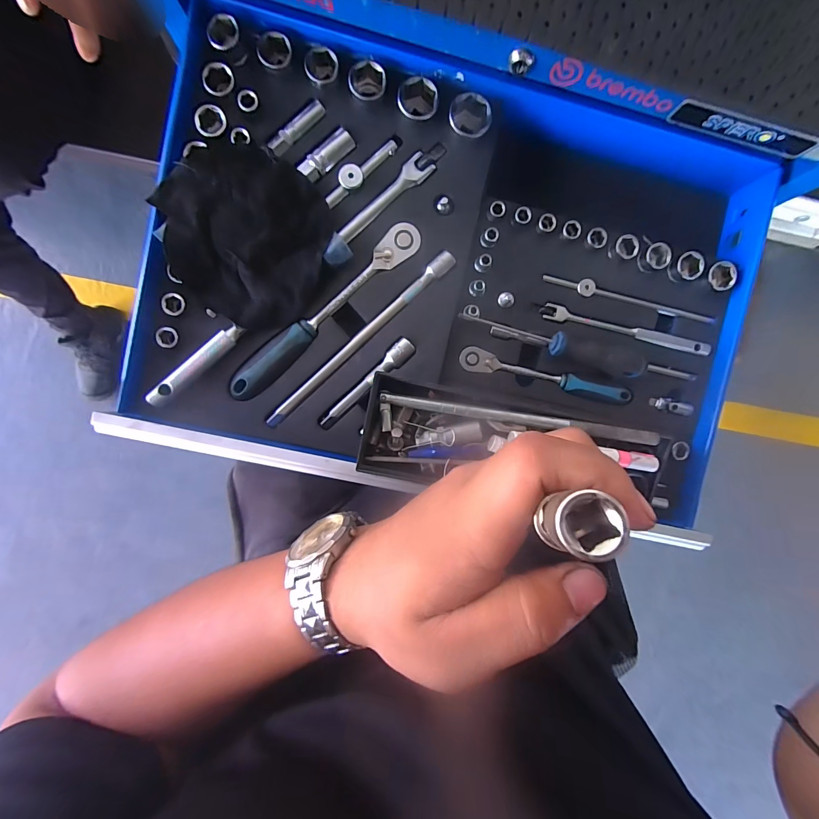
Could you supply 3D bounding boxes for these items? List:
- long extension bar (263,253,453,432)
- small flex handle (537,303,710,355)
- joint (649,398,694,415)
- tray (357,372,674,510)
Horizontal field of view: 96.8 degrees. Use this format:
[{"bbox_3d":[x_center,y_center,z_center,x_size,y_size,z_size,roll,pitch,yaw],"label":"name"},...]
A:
[{"bbox_3d":[-0.049,-0.071,0.366,0.245,0.016,0.019,-43,98,-1],"label":"long extension bar"},{"bbox_3d":[0.231,-0.084,0.388,0.186,0.013,0.017,13,94,-7],"label":"small flex handle"},{"bbox_3d":[0.288,-0.004,0.398,0.055,0.010,0.013,12,94,-7],"label":"joint"},{"bbox_3d":[0.101,0.037,0.351,0.292,0.064,0.098,10,94,-5],"label":"tray"}]

